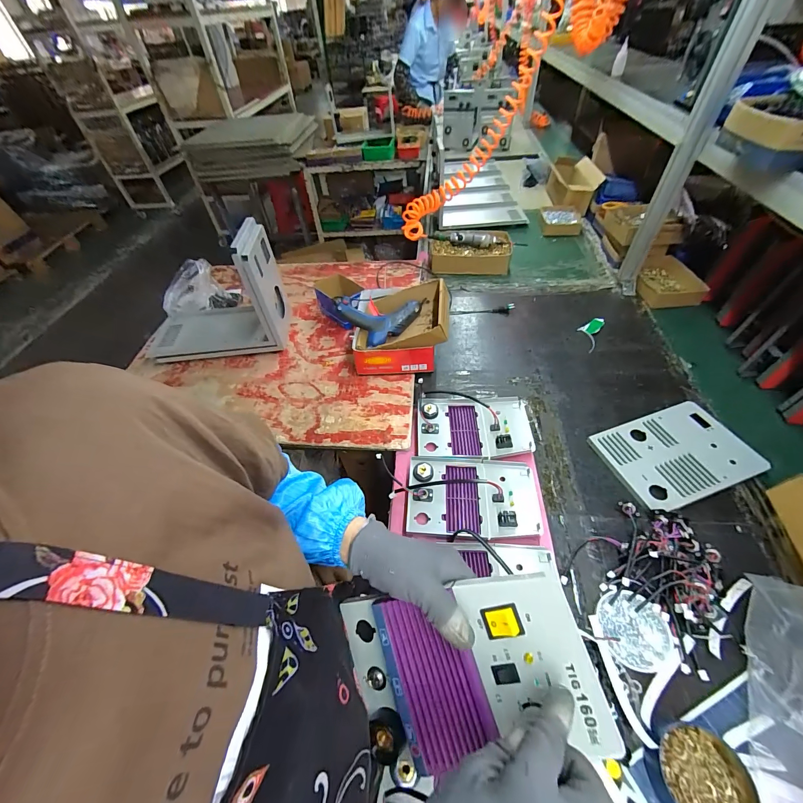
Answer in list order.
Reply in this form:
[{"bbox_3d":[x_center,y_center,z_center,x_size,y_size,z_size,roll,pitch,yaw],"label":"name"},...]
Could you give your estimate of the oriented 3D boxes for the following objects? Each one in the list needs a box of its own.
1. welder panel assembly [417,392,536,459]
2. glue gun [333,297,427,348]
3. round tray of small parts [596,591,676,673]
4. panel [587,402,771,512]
[{"bbox_3d":[0.153,0.054,0.729,0.234,0.048,0.171,1,50,7],"label":"welder panel assembly"},{"bbox_3d":[-0.049,-0.210,0.838,0.225,0.075,0.129,-6,50,2],"label":"glue gun"},{"bbox_3d":[0.340,0.335,0.495,0.091,0.012,0.094,-3,50,4],"label":"round tray of small parts"},{"bbox_3d":[0.541,0.100,0.667,0.269,0.017,0.175,-18,51,-9],"label":"panel"}]

